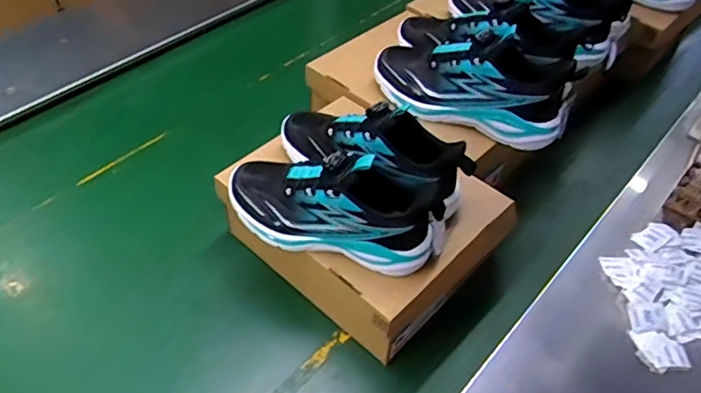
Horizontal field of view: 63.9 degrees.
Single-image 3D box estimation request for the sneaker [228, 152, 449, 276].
[{"bbox_3d":[-0.020,-0.007,0.624,0.245,0.114,0.096,13,48,10],"label":"sneaker"}]

